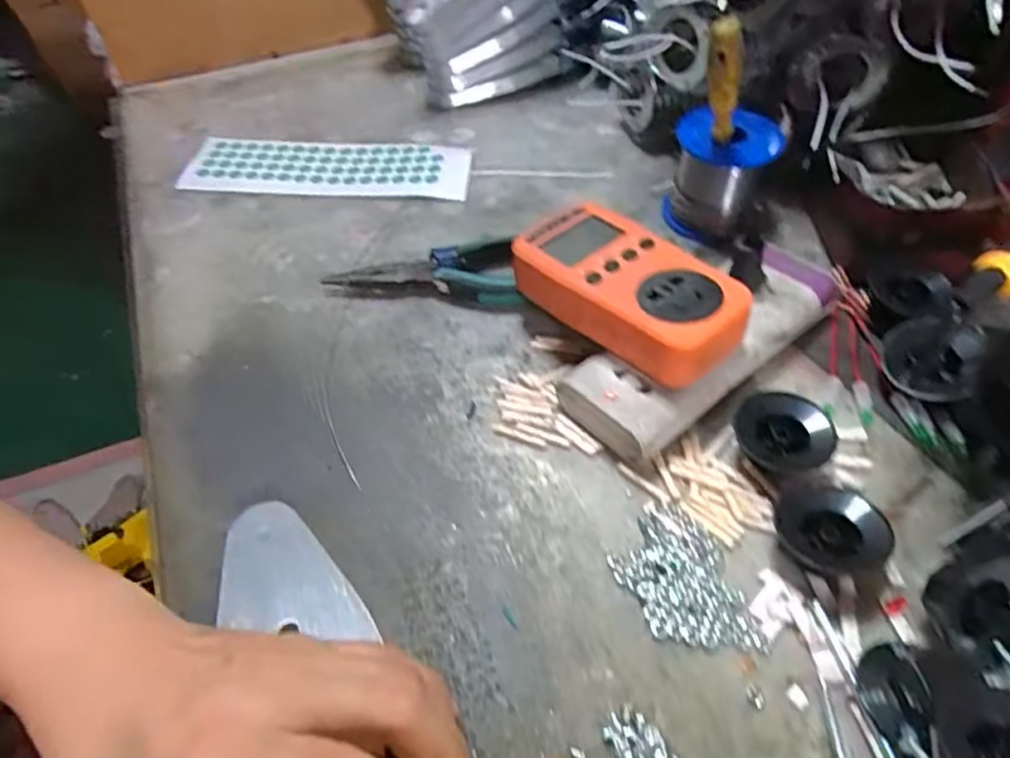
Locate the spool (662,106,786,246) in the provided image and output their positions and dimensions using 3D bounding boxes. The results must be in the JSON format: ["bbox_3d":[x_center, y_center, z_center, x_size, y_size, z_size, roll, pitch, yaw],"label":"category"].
[{"bbox_3d":[0.148,-0.140,0.445,0.065,0.075,0.065,-1,52,2],"label":"spool"}]

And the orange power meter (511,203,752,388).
[{"bbox_3d":[0.066,-0.051,0.349,0.128,0.035,0.065,37,63,27],"label":"orange power meter"}]

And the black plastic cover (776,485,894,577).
[{"bbox_3d":[0.148,0.071,0.294,0.040,0.026,0.044,-30,56,-19],"label":"black plastic cover"}]

